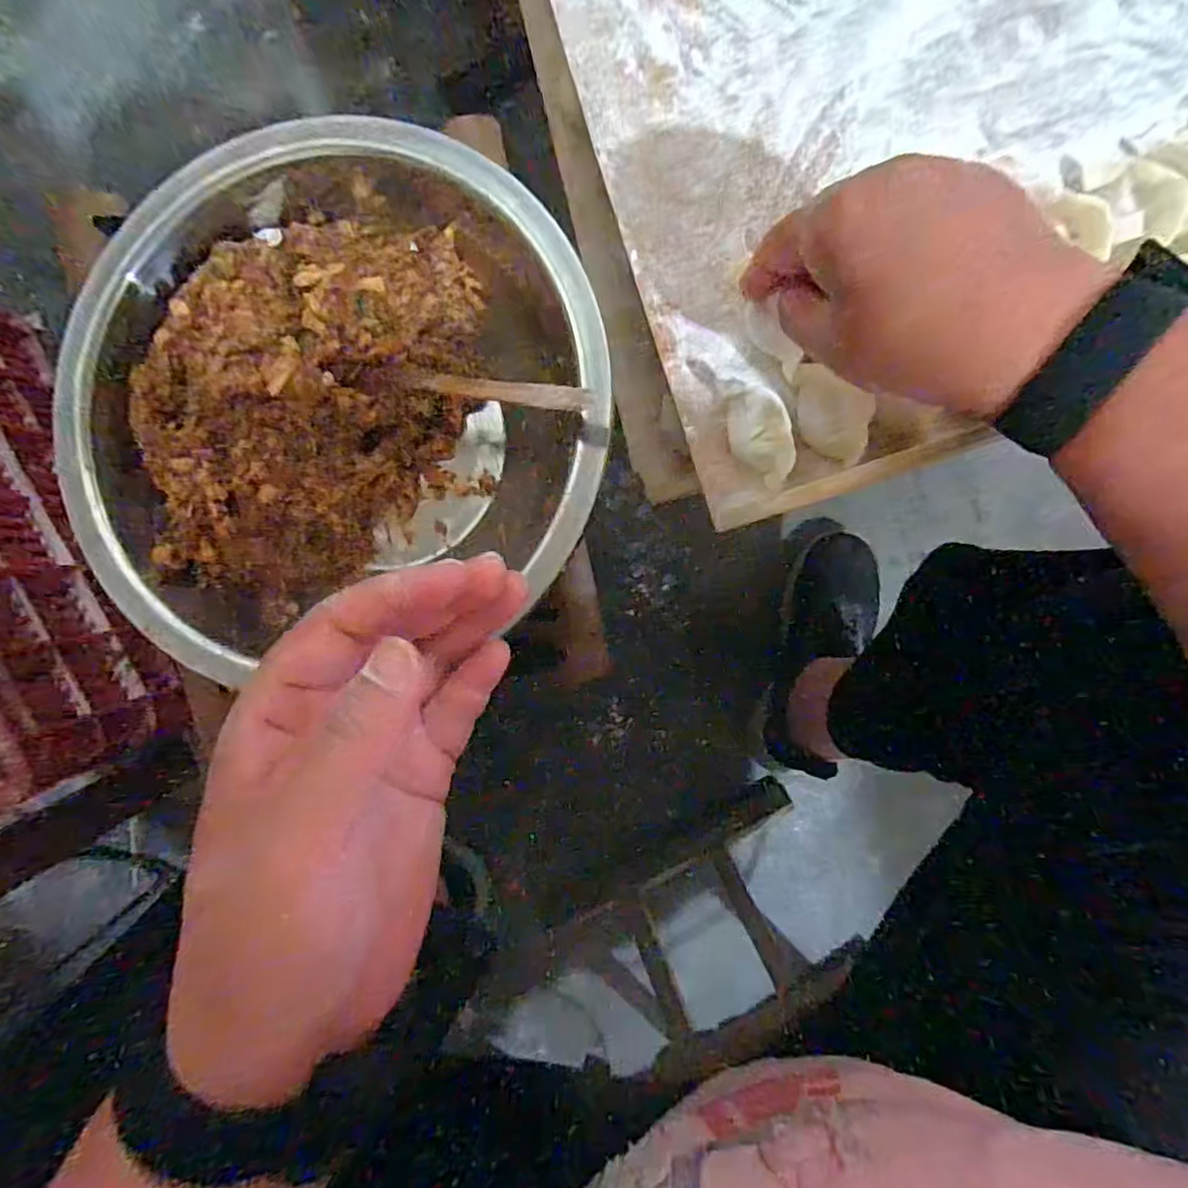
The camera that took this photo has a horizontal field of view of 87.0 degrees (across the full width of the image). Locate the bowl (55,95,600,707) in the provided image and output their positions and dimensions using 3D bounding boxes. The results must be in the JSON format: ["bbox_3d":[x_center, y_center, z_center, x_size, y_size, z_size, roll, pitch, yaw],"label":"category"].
[{"bbox_3d":[-0.127,-0.095,0.316,0.254,0.088,0.231,0,93,-4],"label":"bowl"}]

